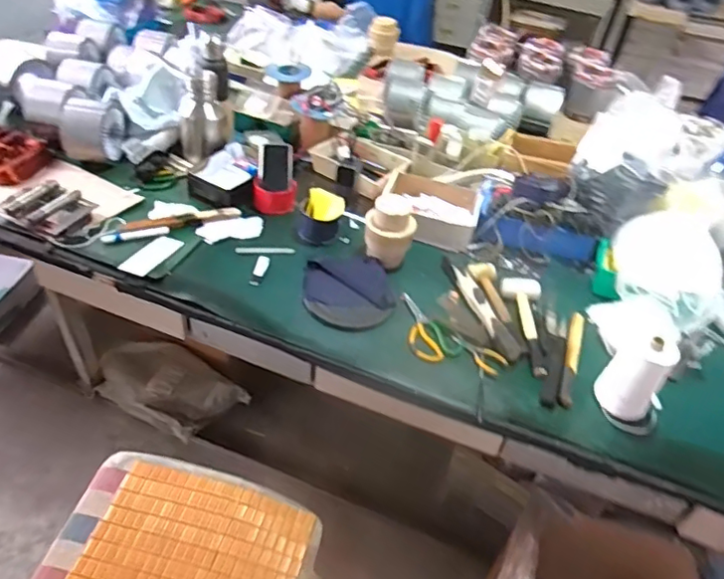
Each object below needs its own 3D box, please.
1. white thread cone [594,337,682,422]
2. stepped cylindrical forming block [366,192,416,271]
[{"bbox_3d":[0.502,0.155,1.035,0.104,0.153,0.088,33,48,25],"label":"white thread cone"},{"bbox_3d":[0.064,-0.135,1.304,0.107,0.122,0.126,8,42,0],"label":"stepped cylindrical forming block"}]

